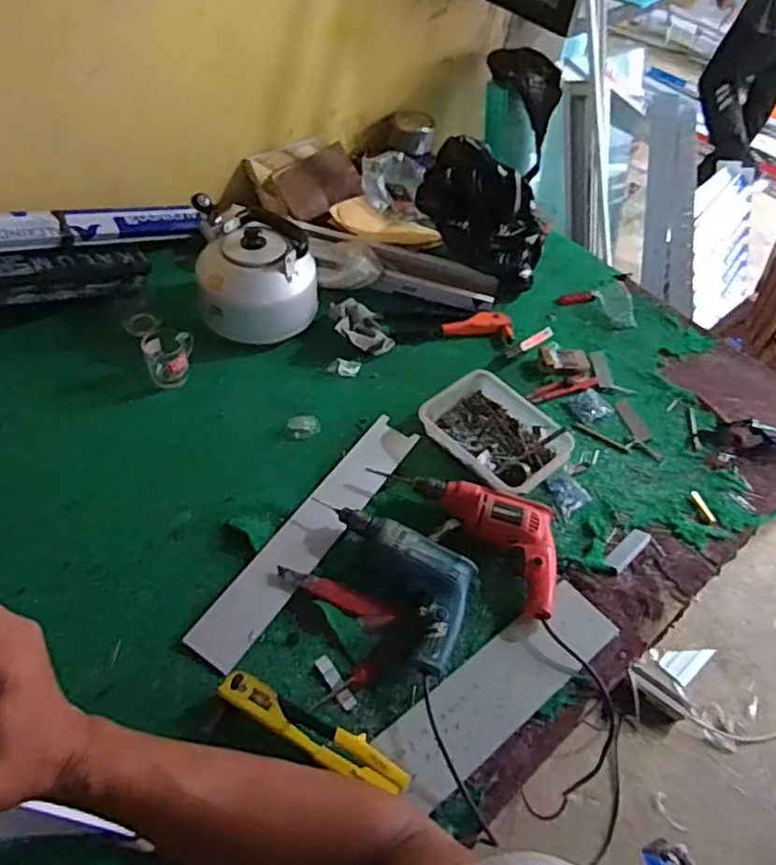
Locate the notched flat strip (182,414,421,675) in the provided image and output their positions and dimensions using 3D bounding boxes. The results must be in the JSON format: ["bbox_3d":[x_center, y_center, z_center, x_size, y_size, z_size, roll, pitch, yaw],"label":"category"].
[{"bbox_3d":[-0.107,0.138,0.944,0.077,0.015,0.460,29,53,17],"label":"notched flat strip"}]

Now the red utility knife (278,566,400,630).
[{"bbox_3d":[-0.071,0.221,0.870,0.172,0.011,0.038,22,52,12],"label":"red utility knife"}]

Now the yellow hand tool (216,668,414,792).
[{"bbox_3d":[-0.090,0.354,0.760,0.244,0.021,0.042,24,52,14],"label":"yellow hand tool"}]

